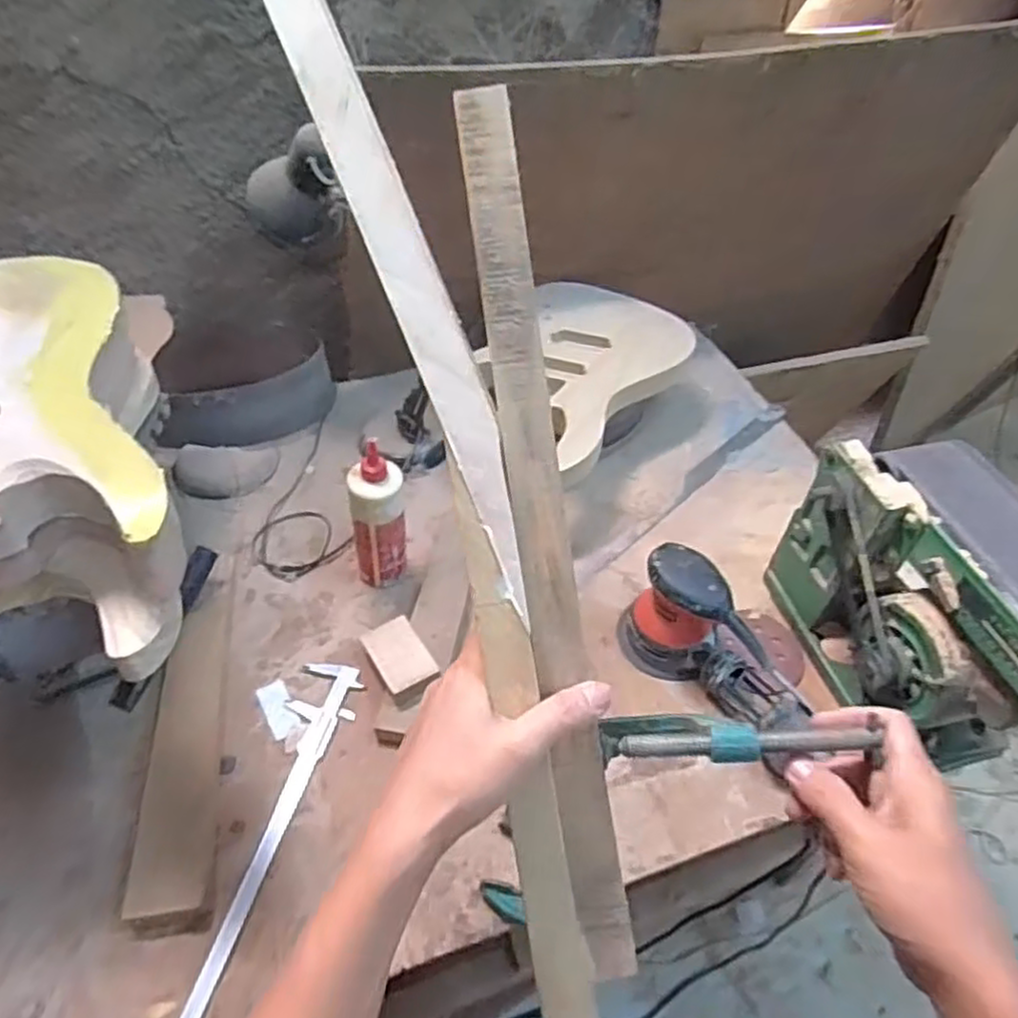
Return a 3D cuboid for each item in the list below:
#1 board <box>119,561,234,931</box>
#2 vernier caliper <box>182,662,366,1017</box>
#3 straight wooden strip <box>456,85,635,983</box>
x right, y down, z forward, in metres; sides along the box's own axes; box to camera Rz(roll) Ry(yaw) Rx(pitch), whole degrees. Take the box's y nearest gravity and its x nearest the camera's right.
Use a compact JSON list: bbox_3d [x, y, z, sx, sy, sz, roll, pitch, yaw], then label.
[{"bbox_3d":[-0.359,0.238,0.829,0.070,0.035,0.424,-6,49,-9],"label":"board"},{"bbox_3d":[-0.247,0.346,0.755,0.069,0.014,0.419,10,48,5],"label":"vernier caliper"},{"bbox_3d":[0.022,0.022,0.417,0.033,0.013,0.496,-9,93,-12],"label":"straight wooden strip"}]

